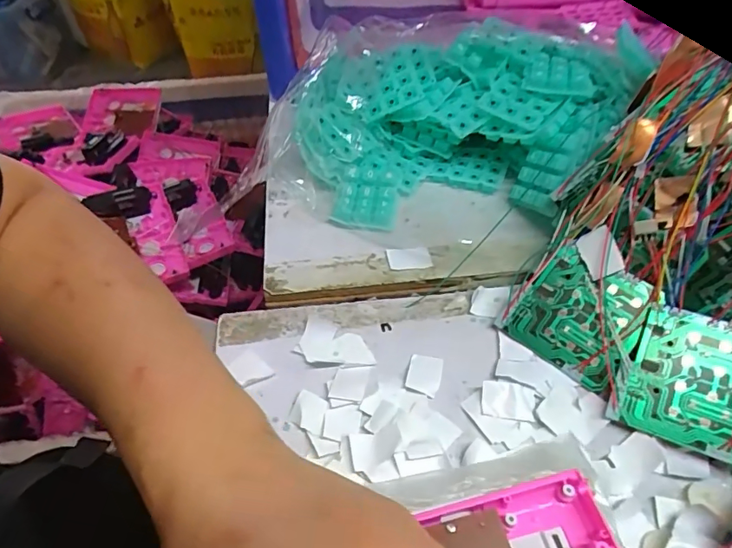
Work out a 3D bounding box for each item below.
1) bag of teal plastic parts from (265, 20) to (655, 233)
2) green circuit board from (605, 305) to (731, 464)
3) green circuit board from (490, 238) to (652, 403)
[{"bbox_3d":[0.068,-0.119,0.388,0.262,0.089,0.179,11,51,11],"label":"bag of teal plastic parts"},{"bbox_3d":[0.182,0.059,0.273,0.072,0.004,0.072,18,79,26],"label":"green circuit board"},{"bbox_3d":[0.131,0.024,0.311,0.073,0.005,0.069,33,90,25],"label":"green circuit board"}]

